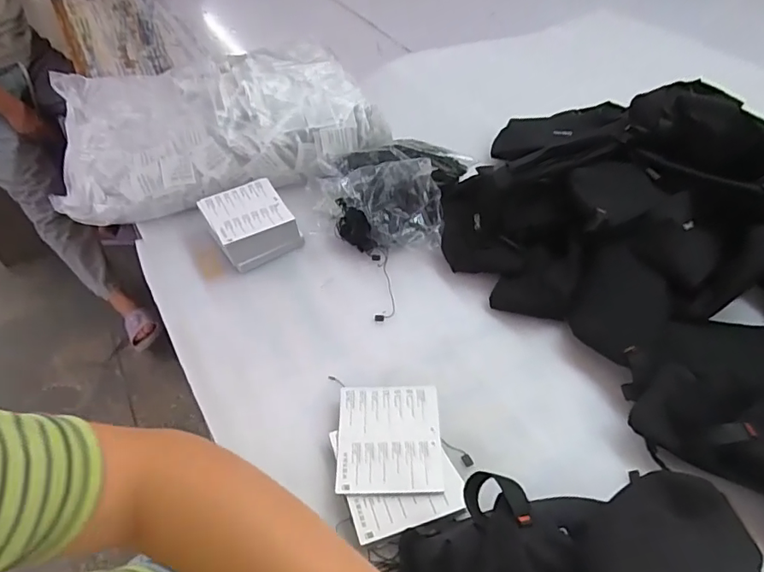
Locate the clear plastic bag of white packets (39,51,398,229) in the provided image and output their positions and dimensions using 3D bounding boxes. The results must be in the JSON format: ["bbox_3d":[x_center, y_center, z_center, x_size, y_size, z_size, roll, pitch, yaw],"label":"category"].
[{"bbox_3d":[-0.246,-0.257,0.753,0.448,0.122,0.326,-13,48,-9],"label":"clear plastic bag of white packets"}]

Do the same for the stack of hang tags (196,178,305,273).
[{"bbox_3d":[-0.164,-0.077,0.639,0.094,0.048,0.106,-26,51,-20],"label":"stack of hang tags"}]

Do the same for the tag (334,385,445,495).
[{"bbox_3d":[0.006,0.133,0.452,0.089,0.006,0.100,-1,49,1],"label":"tag"}]

